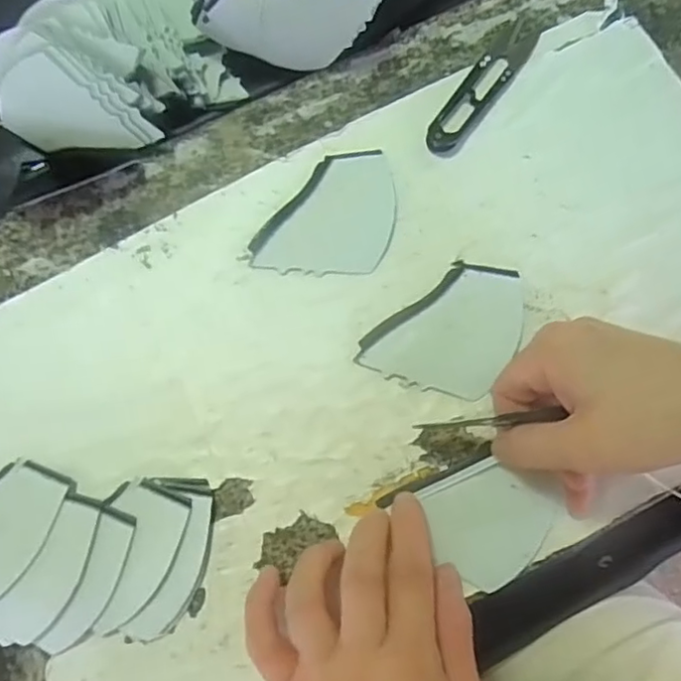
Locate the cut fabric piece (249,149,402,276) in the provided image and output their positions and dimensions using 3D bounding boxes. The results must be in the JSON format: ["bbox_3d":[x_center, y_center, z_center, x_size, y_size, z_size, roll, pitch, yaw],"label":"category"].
[{"bbox_3d":[-0.009,-0.073,0.349,0.078,0.004,0.071,-2,76,1],"label":"cut fabric piece"}]

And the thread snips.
[{"bbox_3d":[0.085,-0.151,0.361,0.022,0.007,0.106,34,79,9],"label":"thread snips"}]

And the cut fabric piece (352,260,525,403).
[{"bbox_3d":[0.056,-0.009,0.331,0.077,0.004,0.072,15,77,5],"label":"cut fabric piece"}]

